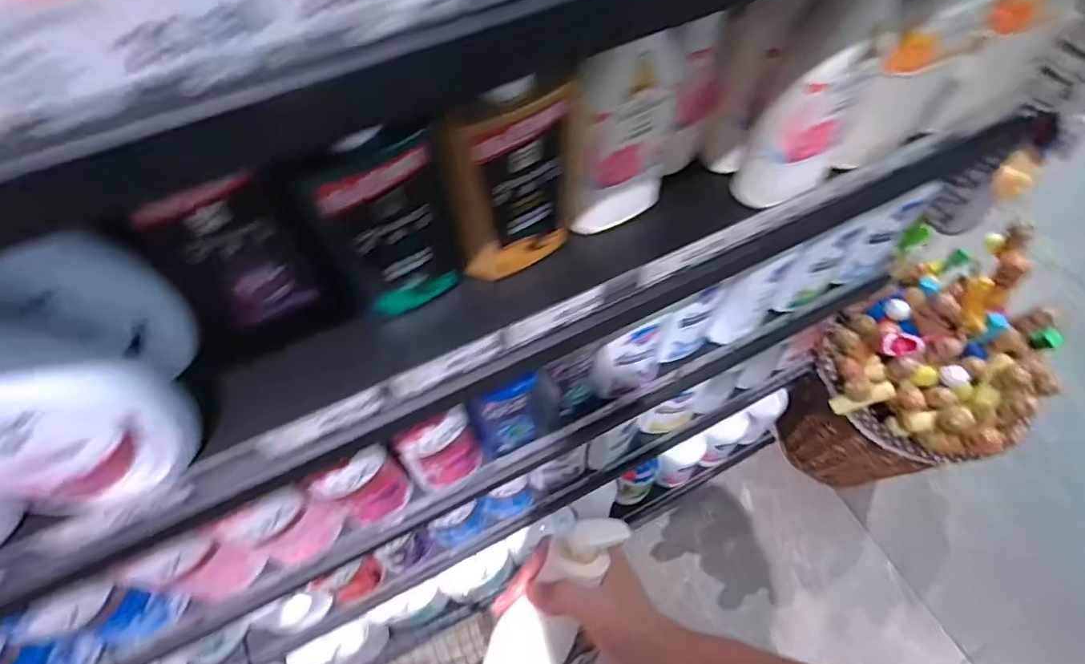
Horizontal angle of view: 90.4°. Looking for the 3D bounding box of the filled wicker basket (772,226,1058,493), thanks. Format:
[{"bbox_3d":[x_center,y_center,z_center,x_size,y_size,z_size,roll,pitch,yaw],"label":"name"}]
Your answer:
[{"bbox_3d":[0.850,0.127,1.268,0.487,0.623,0.352,-29,63,-15],"label":"filled wicker basket"}]

